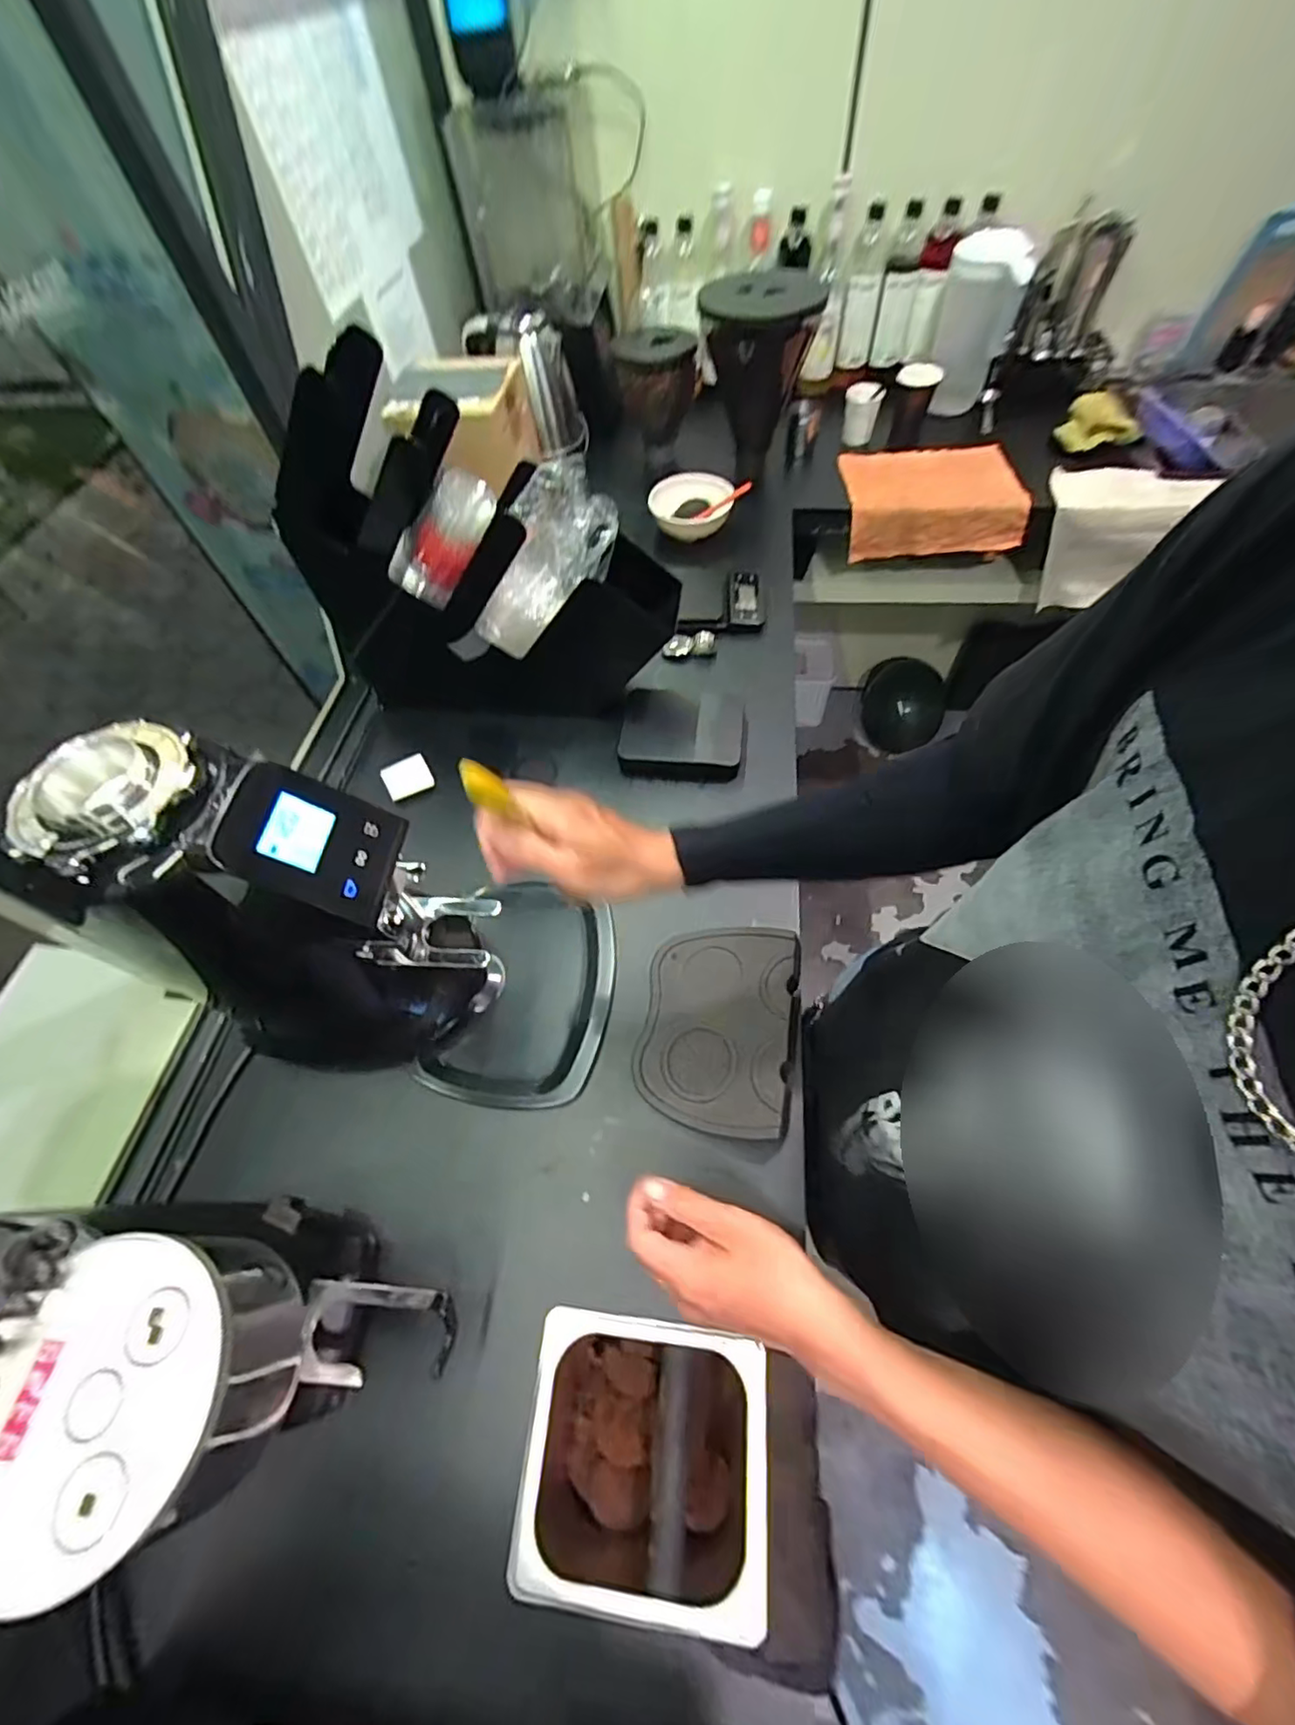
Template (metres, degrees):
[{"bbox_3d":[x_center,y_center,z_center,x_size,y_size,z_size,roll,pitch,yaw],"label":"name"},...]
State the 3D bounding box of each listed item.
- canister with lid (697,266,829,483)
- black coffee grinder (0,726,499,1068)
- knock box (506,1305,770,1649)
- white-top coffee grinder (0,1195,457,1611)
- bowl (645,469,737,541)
[{"bbox_3d":[0.193,-0.829,1.057,0.178,0.291,0.185,16,59,12],"label":"canister with lid"},{"bbox_3d":[-0.247,0.039,0.504,0.228,0.347,0.173,-1,57,2],"label":"black coffee grinder"},{"bbox_3d":[0.002,0.470,0.488,0.174,0.121,0.158,5,58,6],"label":"knock box"},{"bbox_3d":[-0.279,0.295,0.369,0.257,0.292,0.146,4,58,5],"label":"white-top coffee grinder"},{"bbox_3d":[0.074,-0.617,1.039,0.139,0.065,0.118,-9,57,-3],"label":"bowl"}]

